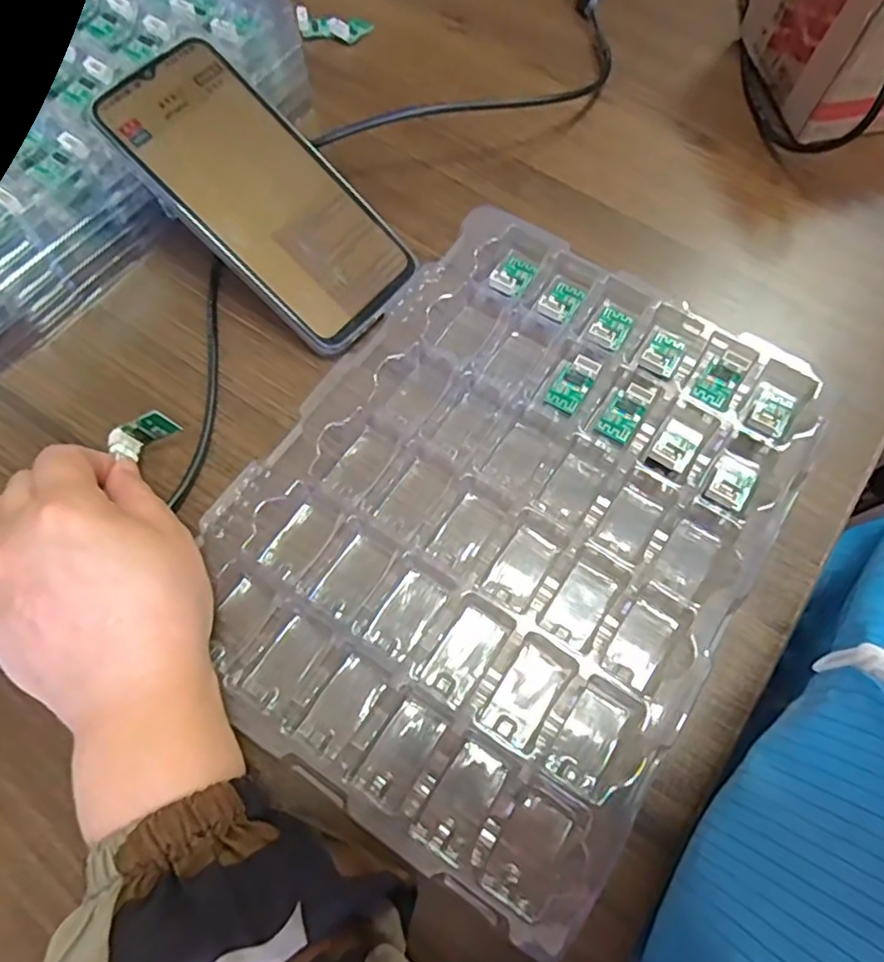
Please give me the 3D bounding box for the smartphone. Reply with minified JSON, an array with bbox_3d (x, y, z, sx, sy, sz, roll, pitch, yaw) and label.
[{"bbox_3d":[-0.089,-0.142,0.328,0.158,0.007,0.076,45,71,-9],"label":"smartphone"}]

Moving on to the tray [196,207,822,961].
[{"bbox_3d":[0.031,0.010,0.294,0.209,0.018,0.272,32,69,13],"label":"tray"}]

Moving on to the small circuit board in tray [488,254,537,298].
[{"bbox_3d":[0.038,-0.110,0.350,0.020,0.007,0.026,25,68,10],"label":"small circuit board in tray"}]

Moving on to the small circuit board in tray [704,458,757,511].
[{"bbox_3d":[0.135,0.001,0.304,0.018,0.008,0.027,31,69,12],"label":"small circuit board in tray"}]

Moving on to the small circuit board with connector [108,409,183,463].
[{"bbox_3d":[-0.136,-0.022,0.299,0.028,0.015,0.013,-35,71,-15],"label":"small circuit board with connector"}]

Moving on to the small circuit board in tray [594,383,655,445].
[{"bbox_3d":[0.089,-0.033,0.320,0.017,0.004,0.030,31,89,20],"label":"small circuit board in tray"}]

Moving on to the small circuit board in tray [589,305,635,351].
[{"bbox_3d":[0.088,-0.080,0.338,0.017,0.006,0.027,27,68,11],"label":"small circuit board in tray"}]

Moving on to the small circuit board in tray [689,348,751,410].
[{"bbox_3d":[0.139,-0.051,0.327,0.017,0.004,0.028,34,92,22],"label":"small circuit board in tray"}]

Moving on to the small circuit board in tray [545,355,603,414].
[{"bbox_3d":[0.065,-0.049,0.324,0.018,0.008,0.028,27,89,14],"label":"small circuit board in tray"}]

